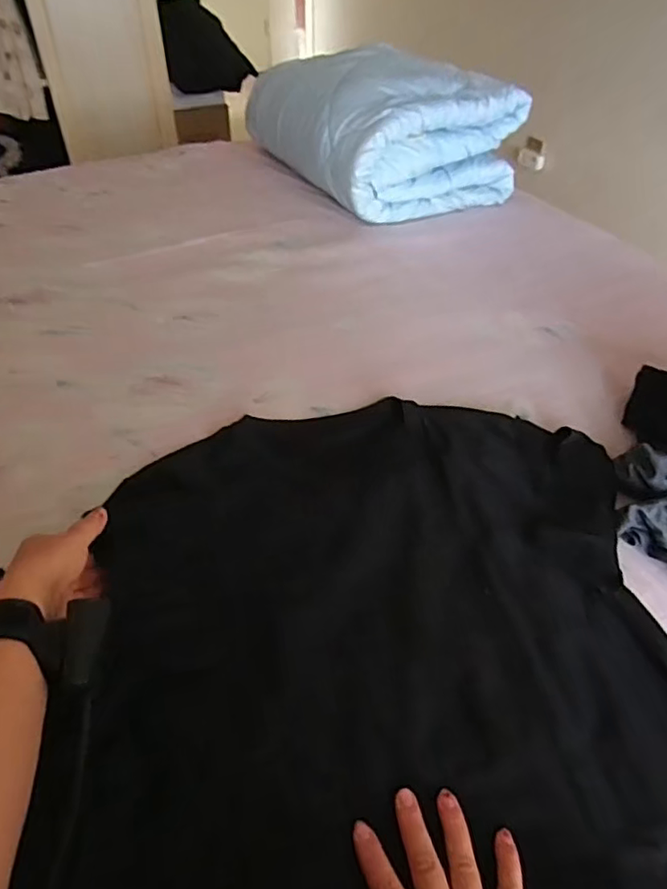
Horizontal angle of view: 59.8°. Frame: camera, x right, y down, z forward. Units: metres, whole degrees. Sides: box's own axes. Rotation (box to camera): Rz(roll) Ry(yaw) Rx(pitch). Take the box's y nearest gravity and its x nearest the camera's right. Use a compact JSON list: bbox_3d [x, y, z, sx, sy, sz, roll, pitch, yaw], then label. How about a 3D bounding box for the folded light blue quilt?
[{"bbox_3d":[0.080,-0.714,1.282,0.393,0.214,0.534,-17,46,-22],"label":"folded light blue quilt"}]

